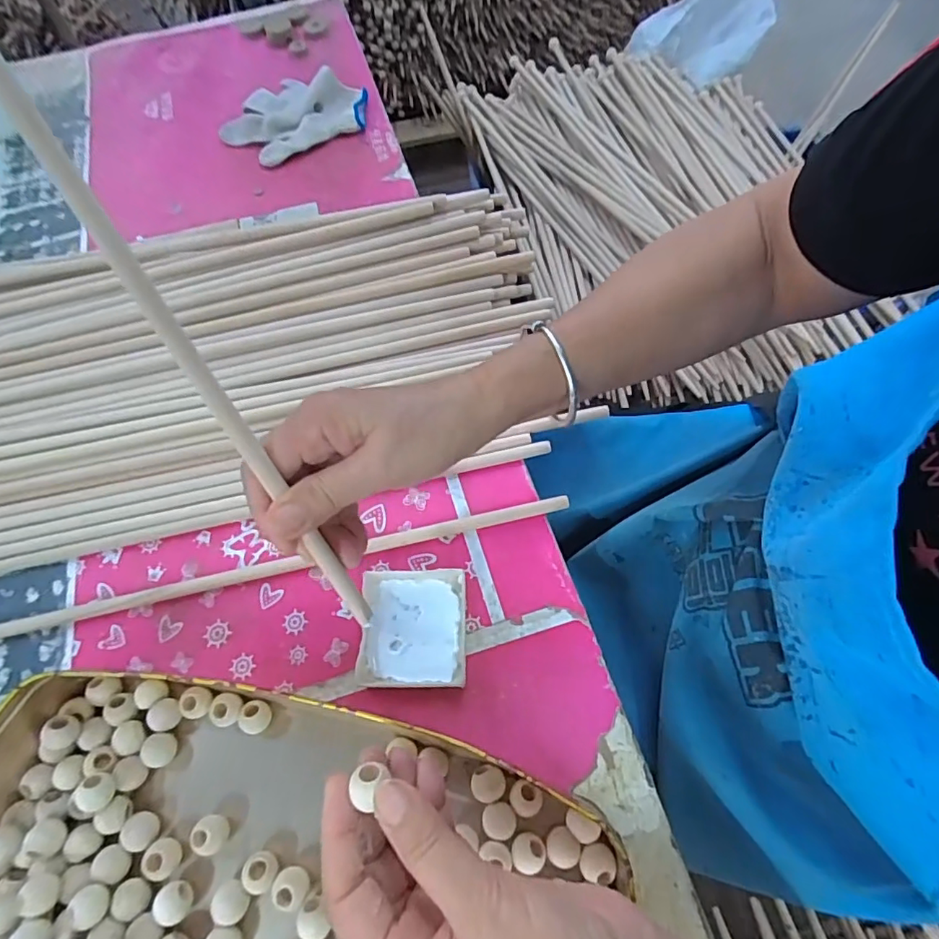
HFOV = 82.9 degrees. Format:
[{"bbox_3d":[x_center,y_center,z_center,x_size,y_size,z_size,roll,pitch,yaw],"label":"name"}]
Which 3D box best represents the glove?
[{"bbox_3d":[-0.206,-0.420,0.622,0.171,0.032,0.120,-24,65,-9],"label":"glove"}]

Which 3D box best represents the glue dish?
[{"bbox_3d":[-0.038,0.107,0.363,0.070,0.015,0.075,0,63,3],"label":"glue dish"}]

